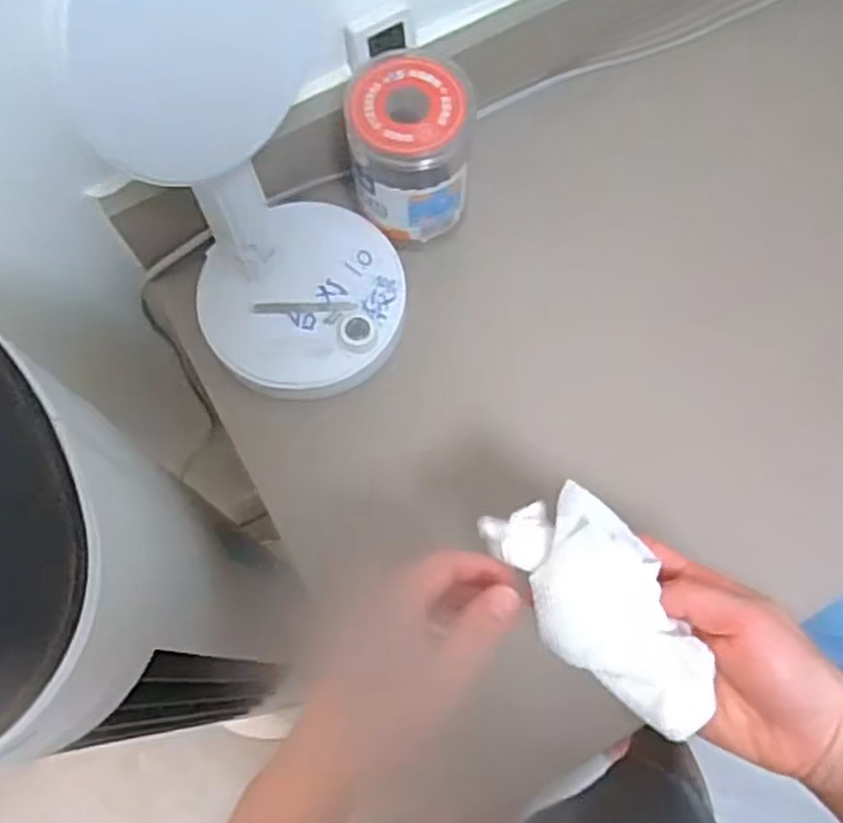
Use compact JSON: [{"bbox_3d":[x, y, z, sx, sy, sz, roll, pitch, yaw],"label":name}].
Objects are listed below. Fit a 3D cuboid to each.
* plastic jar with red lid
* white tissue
[{"bbox_3d":[-0.006,-0.182,0.551,0.085,0.103,0.090,-6,71,-1],"label":"plastic jar with red lid"},{"bbox_3d":[0.088,0.093,0.373,0.058,0.027,0.126,-34,75,-11],"label":"white tissue"}]

